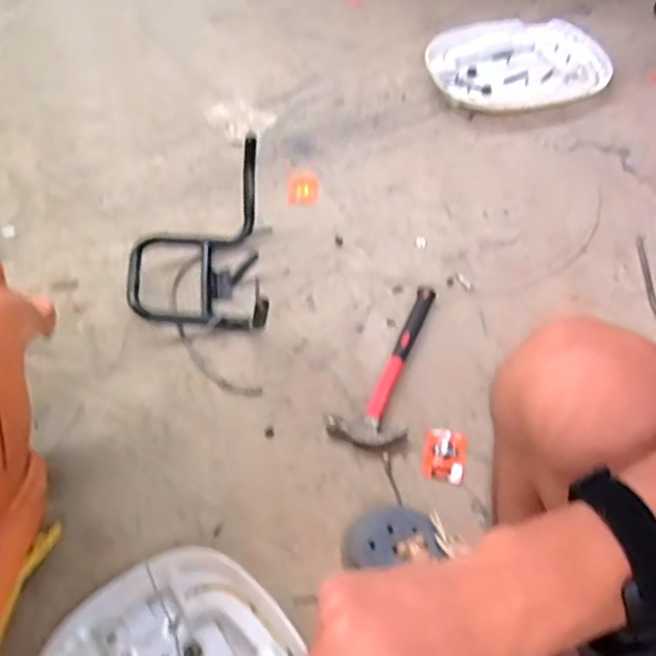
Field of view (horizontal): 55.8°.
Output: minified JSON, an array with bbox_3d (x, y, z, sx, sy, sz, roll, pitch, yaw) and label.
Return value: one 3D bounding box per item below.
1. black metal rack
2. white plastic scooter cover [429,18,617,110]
[{"bbox_3d":[-0.195,-0.125,0.911,0.200,0.127,0.251,-5,55,-2],"label":"black metal rack"},{"bbox_3d":[0.394,-0.540,1.270,0.362,0.044,0.254,-15,56,-9],"label":"white plastic scooter cover"}]

